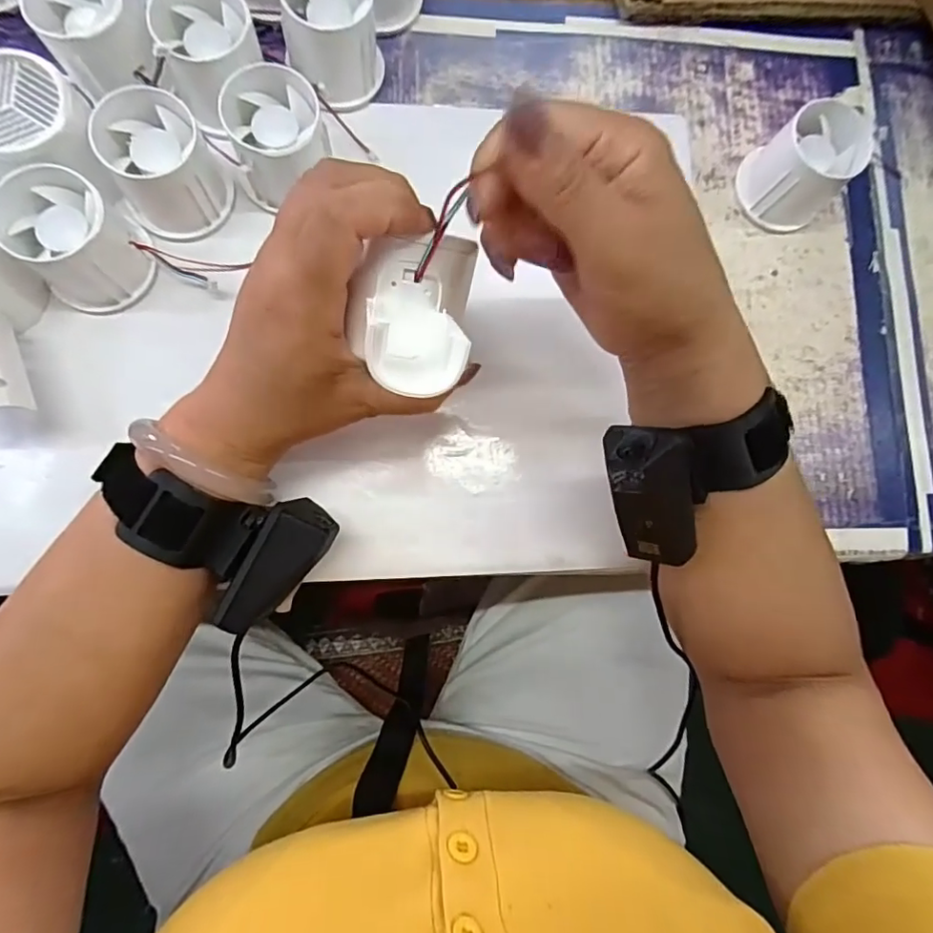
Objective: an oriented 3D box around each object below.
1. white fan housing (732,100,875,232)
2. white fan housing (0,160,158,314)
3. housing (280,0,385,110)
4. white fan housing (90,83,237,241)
[{"bbox_3d":[0.206,-0.185,0.334,0.056,0.049,0.053,1,82,-6],"label":"white fan housing"},{"bbox_3d":[-0.204,-0.119,0.283,0.057,0.047,0.055,1,82,-6],"label":"white fan housing"},{"bbox_3d":[-0.077,-0.248,0.313,0.051,0.046,0.060,-8,84,-7],"label":"housing"},{"bbox_3d":[-0.164,-0.162,0.293,0.056,0.050,0.052,1,82,-6],"label":"white fan housing"}]

